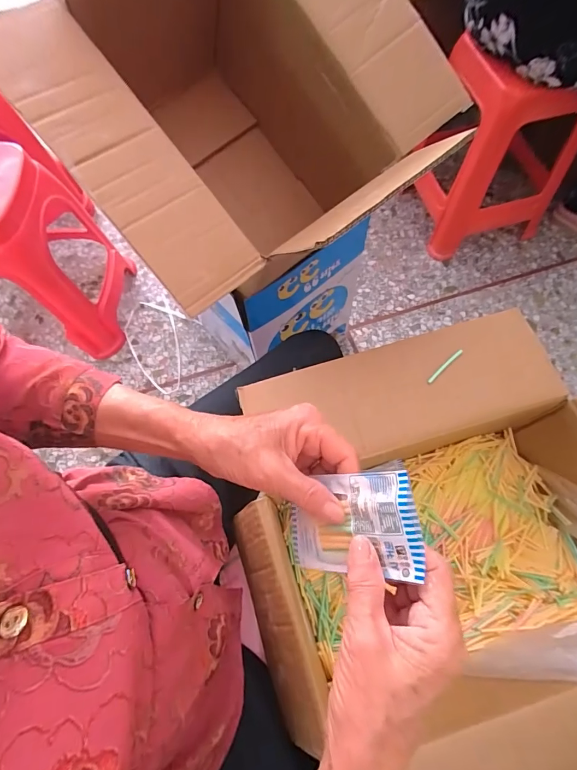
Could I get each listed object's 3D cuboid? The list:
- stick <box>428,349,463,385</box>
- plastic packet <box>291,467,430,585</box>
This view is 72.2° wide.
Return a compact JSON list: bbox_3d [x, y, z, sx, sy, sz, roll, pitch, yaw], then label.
[{"bbox_3d":[0.195,-0.024,0.494,0.059,0.007,0.007,-41,72,-13],"label":"stick"},{"bbox_3d":[0.040,0.093,0.265,0.098,0.009,0.064,-16,76,43],"label":"plastic packet"}]

